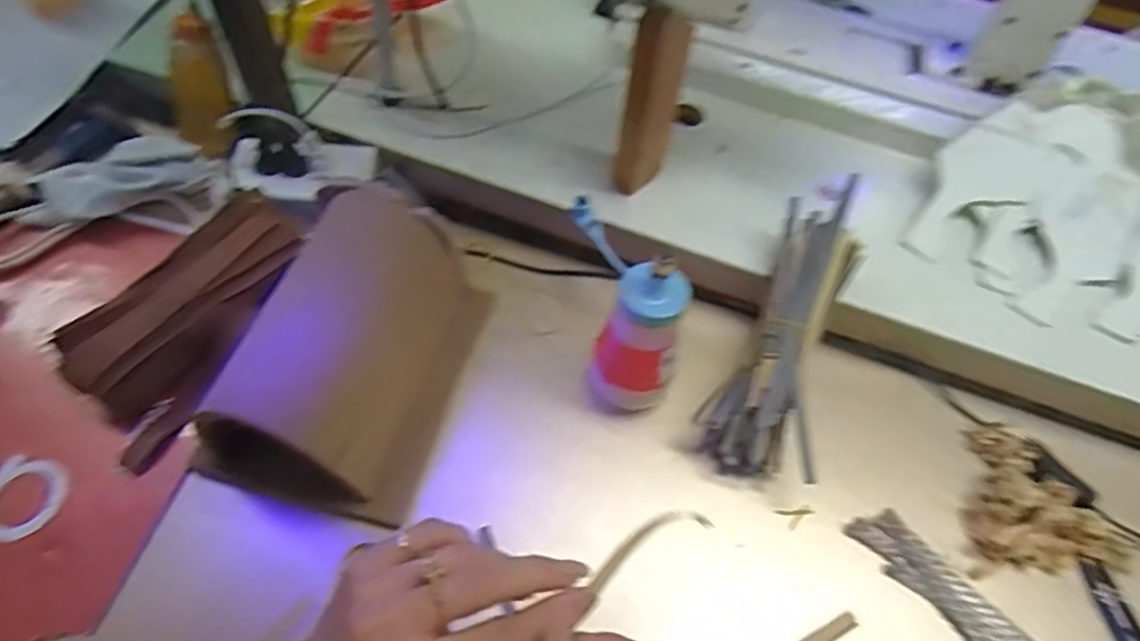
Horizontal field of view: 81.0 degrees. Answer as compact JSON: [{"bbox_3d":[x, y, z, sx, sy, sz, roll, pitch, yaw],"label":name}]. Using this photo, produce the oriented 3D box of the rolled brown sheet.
[{"bbox_3d":[-0.157,0.020,0.480,0.146,0.103,0.206,17,58,7],"label":"rolled brown sheet"}]

